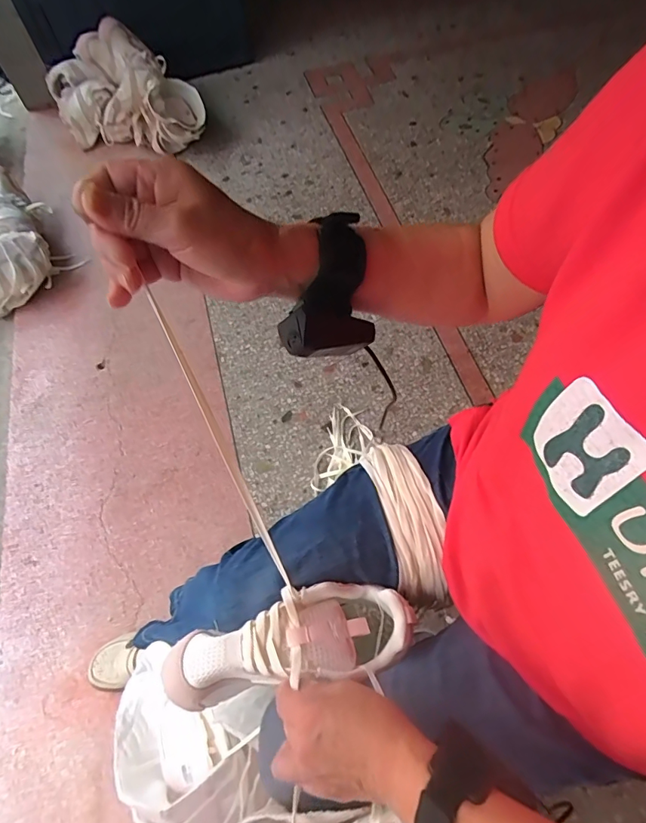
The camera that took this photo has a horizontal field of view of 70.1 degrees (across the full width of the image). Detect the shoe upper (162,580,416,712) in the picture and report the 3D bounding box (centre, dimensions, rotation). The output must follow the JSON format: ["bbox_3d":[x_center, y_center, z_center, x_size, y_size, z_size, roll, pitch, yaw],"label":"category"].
[{"bbox_3d":[-0.033,0.223,0.444,0.238,0.059,0.079,-12,61,-6],"label":"shoe upper"}]

